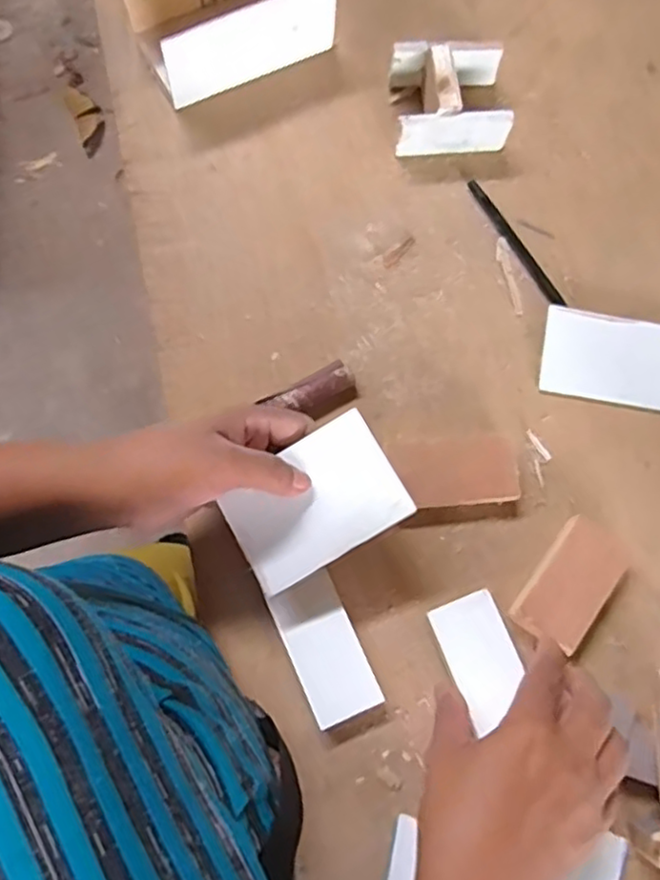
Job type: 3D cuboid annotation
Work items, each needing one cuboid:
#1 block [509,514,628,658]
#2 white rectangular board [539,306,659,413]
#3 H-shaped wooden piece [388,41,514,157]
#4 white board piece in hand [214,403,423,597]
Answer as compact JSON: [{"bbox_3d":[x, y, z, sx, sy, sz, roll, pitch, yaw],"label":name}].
[{"bbox_3d":[0.159,0.094,0.437,0.045,0.012,0.083,34,78,24],"label":"block"},{"bbox_3d":[0.209,-0.060,0.492,0.103,0.005,0.068,10,73,0],"label":"white rectangular board"},{"bbox_3d":[0.094,-0.268,0.524,0.088,0.043,0.076,-3,75,-2],"label":"H-shaped wooden piece"},{"bbox_3d":[-0.010,0.038,0.399,0.101,0.004,0.070,-31,89,-1],"label":"white board piece in hand"}]

